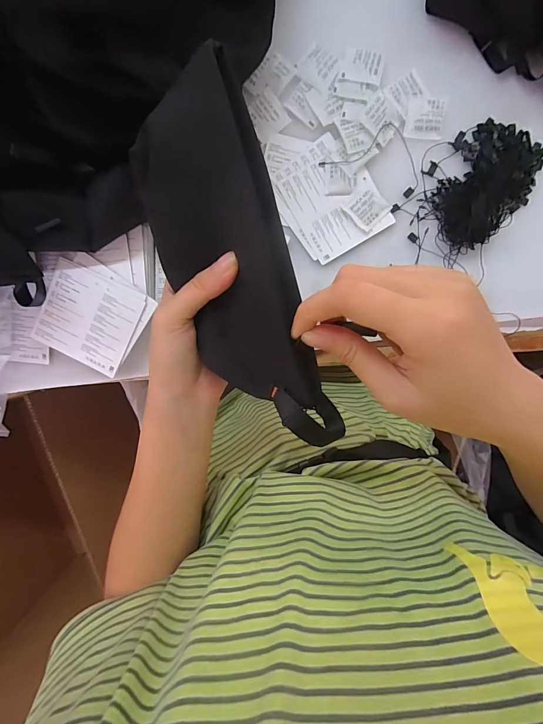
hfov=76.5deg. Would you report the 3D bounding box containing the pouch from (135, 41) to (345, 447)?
[{"bbox_3d":[-0.026,-0.048,0.206,0.082,0.018,0.209,-13,99,24],"label":"pouch"}]

